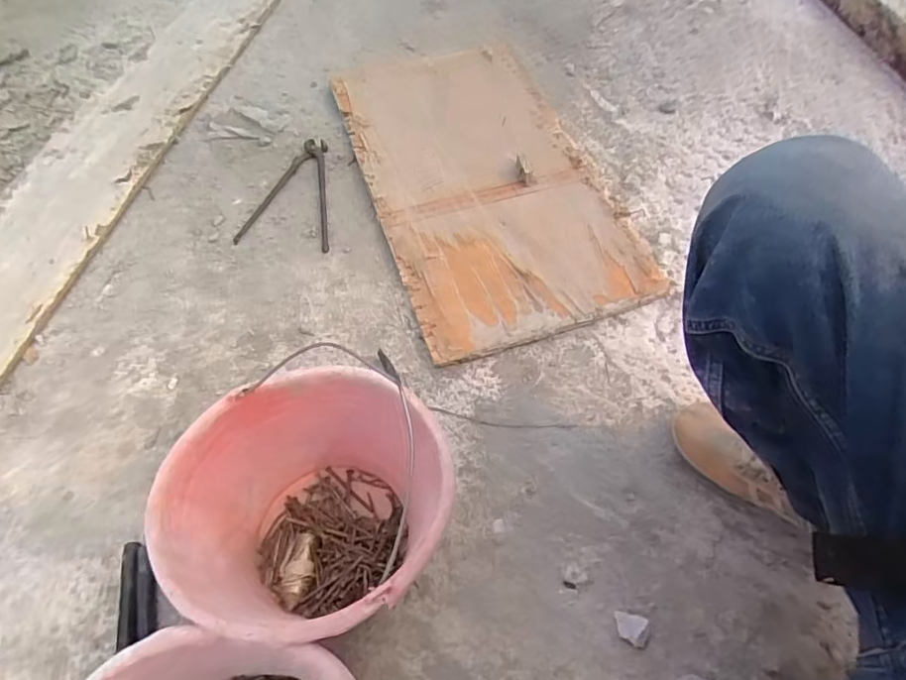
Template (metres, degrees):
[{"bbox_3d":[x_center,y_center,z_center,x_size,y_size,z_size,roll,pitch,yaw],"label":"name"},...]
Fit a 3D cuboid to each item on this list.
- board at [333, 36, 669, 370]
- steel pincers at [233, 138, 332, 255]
[{"bbox_3d":[0.045,-0.264,0.892,0.353,0.024,0.643,-16,63,-12],"label":"board"},{"bbox_3d":[-0.246,-0.241,0.887,0.141,0.022,0.235,8,58,3],"label":"steel pincers"}]

